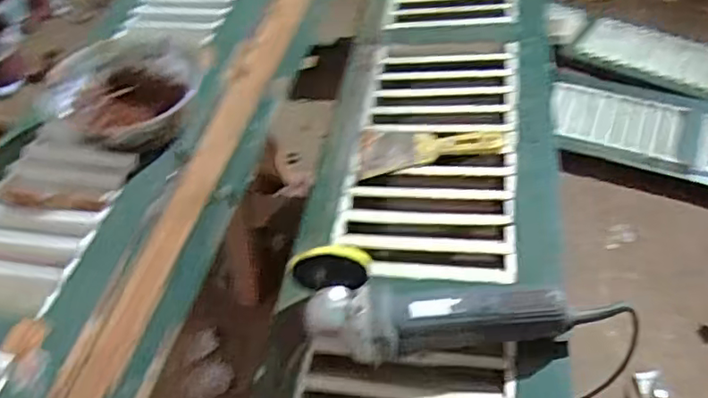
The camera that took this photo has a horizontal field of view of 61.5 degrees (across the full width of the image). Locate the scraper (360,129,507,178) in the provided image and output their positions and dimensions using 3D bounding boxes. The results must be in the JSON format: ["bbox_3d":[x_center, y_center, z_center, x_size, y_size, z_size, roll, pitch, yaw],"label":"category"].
[{"bbox_3d":[0.109,-0.075,0.842,0.198,0.022,0.092,-2,49,5],"label":"scraper"}]

